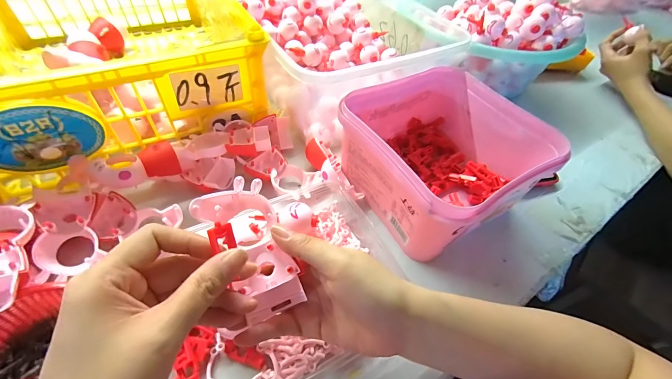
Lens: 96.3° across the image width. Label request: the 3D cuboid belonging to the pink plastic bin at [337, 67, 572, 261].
[{"bbox_3d":[0.122,-0.039,0.366,0.189,0.111,0.186,-24,57,-22],"label":"pink plastic bin"}]

